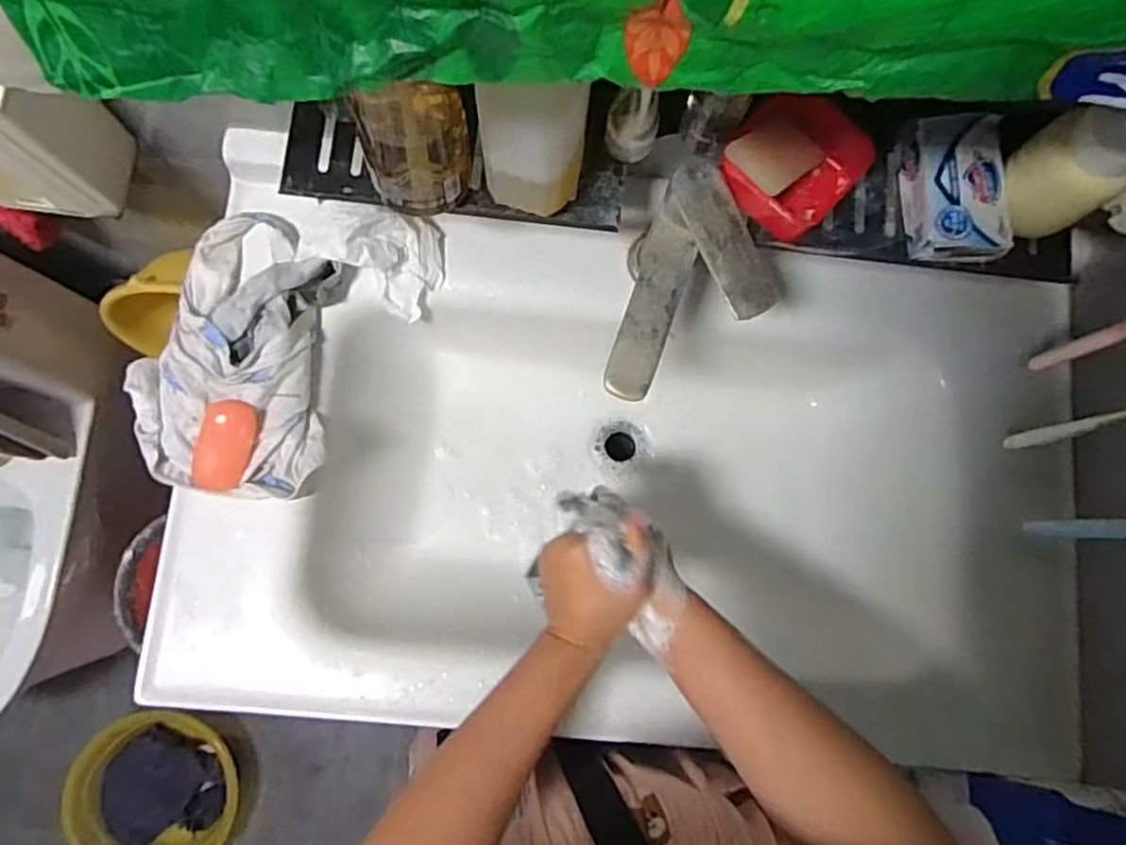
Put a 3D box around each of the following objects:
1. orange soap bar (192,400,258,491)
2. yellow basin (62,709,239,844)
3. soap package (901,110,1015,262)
[{"bbox_3d":[-0.285,0.019,0.574,0.042,0.021,0.076,16,81,-1],"label":"orange soap bar"},{"bbox_3d":[-0.723,0.675,1.209,0.262,0.087,0.303,-4,82,-4],"label":"yellow basin"},{"bbox_3d":[0.281,-0.164,0.486,0.056,0.040,0.098,-1,82,-4],"label":"soap package"}]

